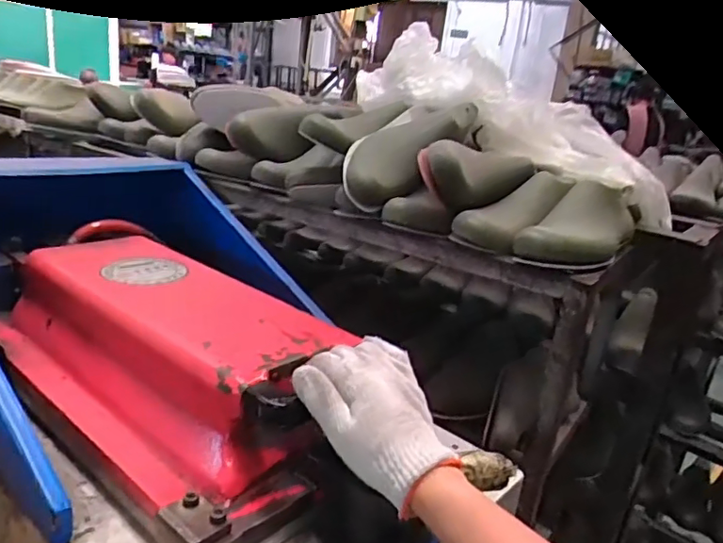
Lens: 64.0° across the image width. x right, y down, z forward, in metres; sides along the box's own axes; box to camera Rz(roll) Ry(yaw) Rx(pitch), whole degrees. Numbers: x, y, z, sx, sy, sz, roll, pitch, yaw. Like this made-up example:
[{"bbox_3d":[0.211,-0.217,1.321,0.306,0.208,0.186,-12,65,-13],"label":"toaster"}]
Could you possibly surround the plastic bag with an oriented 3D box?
[{"bbox_3d":[0.228,-0.230,0.899,0.531,0.129,0.169,32,25,14],"label":"plastic bag"}]

